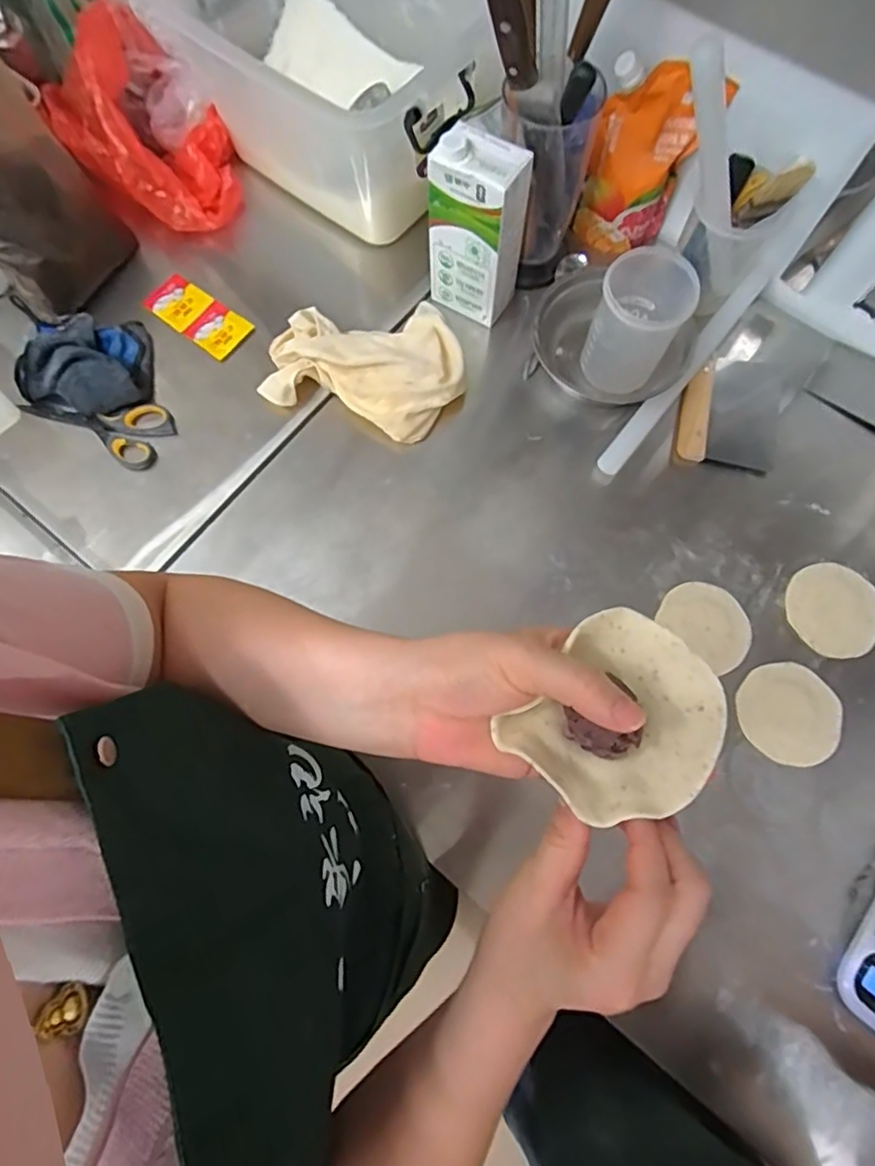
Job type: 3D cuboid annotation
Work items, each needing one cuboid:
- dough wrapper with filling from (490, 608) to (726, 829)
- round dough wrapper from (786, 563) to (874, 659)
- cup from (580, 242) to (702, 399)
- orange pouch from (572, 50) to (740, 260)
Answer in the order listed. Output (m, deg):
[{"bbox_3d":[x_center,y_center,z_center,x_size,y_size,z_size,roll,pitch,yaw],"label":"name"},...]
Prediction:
[{"bbox_3d":[0.085,0.061,0.270,0.093,0.029,0.079,-44,78,-9],"label":"dough wrapper with filling"},{"bbox_3d":[0.440,0.029,0.649,0.092,0.011,0.104,-1,75,2],"label":"round dough wrapper"},{"bbox_3d":[0.230,-0.301,0.675,0.094,0.130,0.101,0,75,2],"label":"cup"},{"bbox_3d":[0.244,-0.487,0.697,0.130,0.212,0.039,9,75,4],"label":"orange pouch"}]

